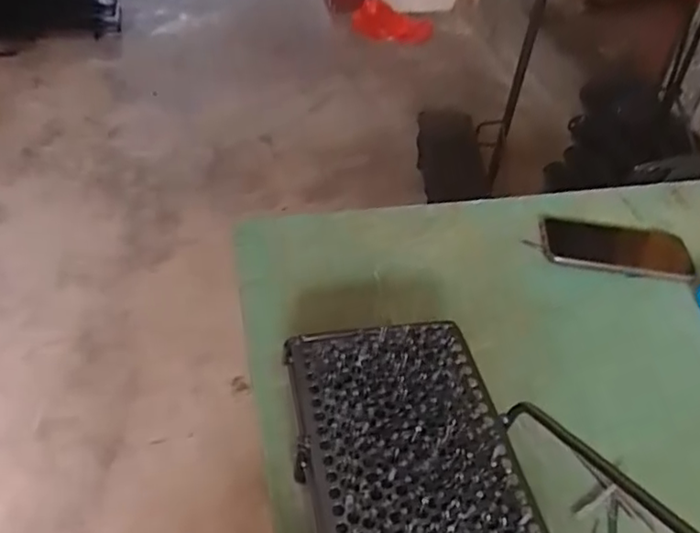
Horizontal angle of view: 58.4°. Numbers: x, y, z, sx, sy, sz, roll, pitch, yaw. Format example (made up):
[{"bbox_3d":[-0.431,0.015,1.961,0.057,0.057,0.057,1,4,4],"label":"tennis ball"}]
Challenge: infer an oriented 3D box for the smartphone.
[{"bbox_3d":[0.295,-0.020,0.696,0.160,0.006,0.070,7,45,2],"label":"smartphone"}]

